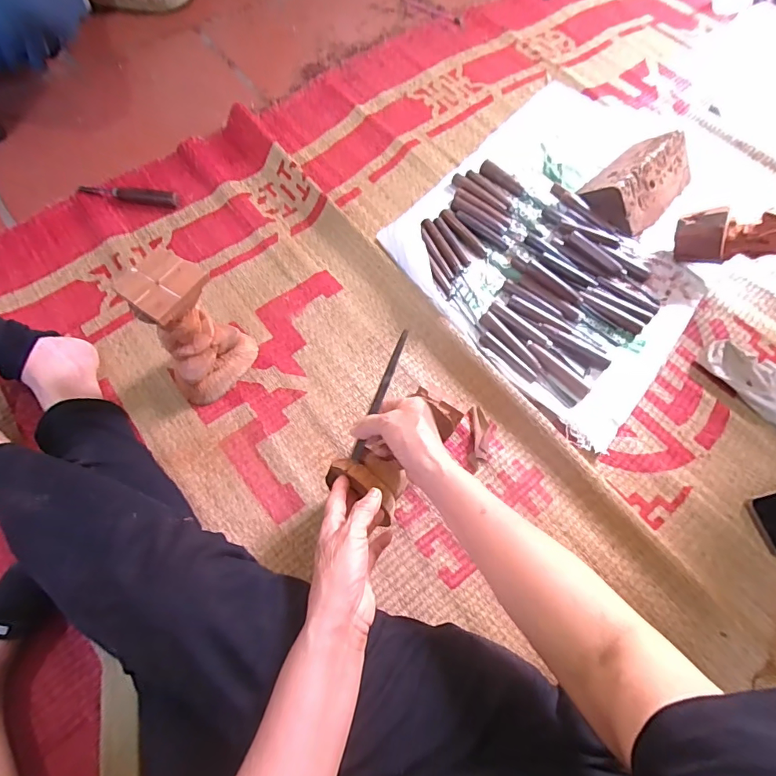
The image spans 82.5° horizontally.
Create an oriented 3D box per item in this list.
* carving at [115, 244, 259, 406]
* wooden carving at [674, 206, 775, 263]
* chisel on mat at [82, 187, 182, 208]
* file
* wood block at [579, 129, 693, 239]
[{"bbox_3d":[-0.256,-0.074,0.574,0.119,0.177,0.108,-42,75,-17],"label":"carving"},{"bbox_3d":[0.555,-0.228,0.668,0.207,0.072,0.064,9,64,33],"label":"wooden carving"},{"bbox_3d":[-0.441,-0.331,0.761,0.157,0.023,0.021,6,68,0],"label":"chisel on mat"},{"bbox_3d":[-0.008,0.006,0.506,0.011,0.009,0.161,20,79,6],"label":"file"},{"bbox_3d":[0.451,-0.372,0.786,0.215,0.068,0.126,-40,75,-16],"label":"wood block"}]

